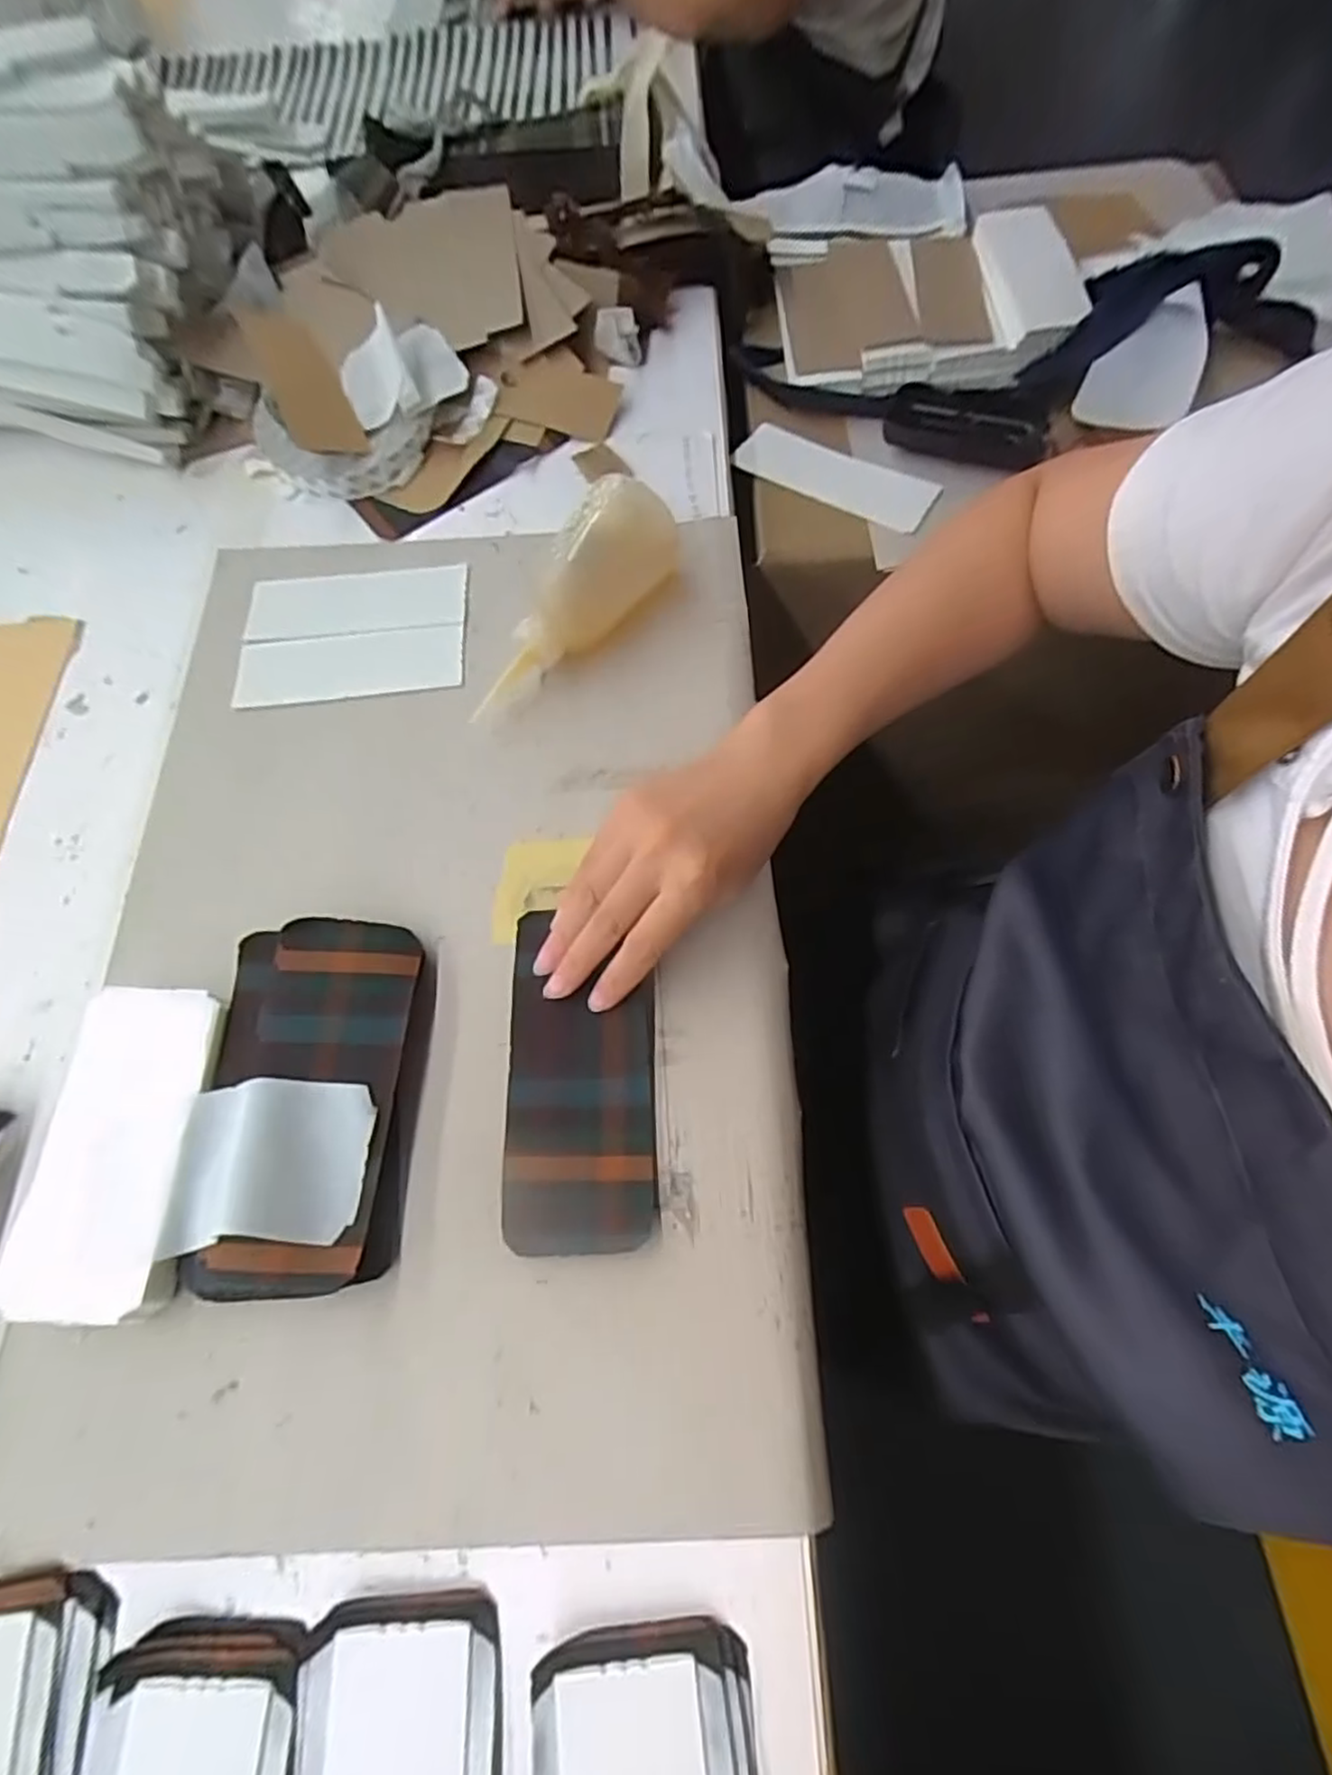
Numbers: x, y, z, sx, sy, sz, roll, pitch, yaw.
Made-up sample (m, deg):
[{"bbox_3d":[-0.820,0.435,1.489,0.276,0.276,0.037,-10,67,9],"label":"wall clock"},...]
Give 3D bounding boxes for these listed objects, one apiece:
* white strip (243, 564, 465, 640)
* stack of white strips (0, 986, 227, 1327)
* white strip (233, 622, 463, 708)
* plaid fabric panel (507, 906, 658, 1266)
[{"bbox_3d":[-0.209,-0.194,0.481,0.143,0.004,0.050,-6,68,0],"label":"white strip"},{"bbox_3d":[-0.262,0.123,0.345,0.073,0.018,0.146,1,68,3],"label":"stack of white strips"},{"bbox_3d":[-0.206,-0.146,0.466,0.140,0.010,0.049,-9,75,-3],"label":"white strip"},{"bbox_3d":[-0.043,0.092,0.355,0.073,0.009,0.160,-2,68,2],"label":"plaid fabric panel"}]

